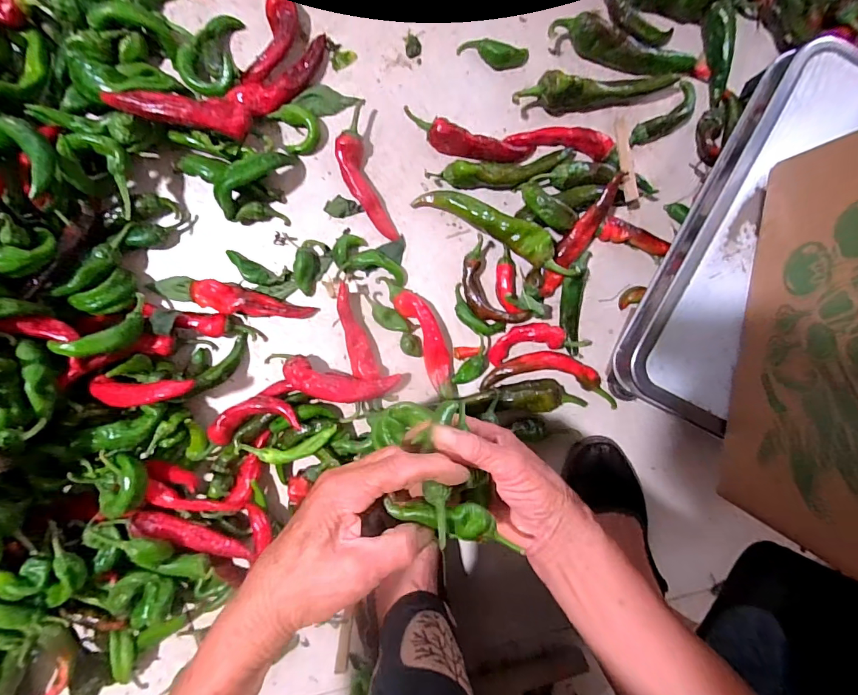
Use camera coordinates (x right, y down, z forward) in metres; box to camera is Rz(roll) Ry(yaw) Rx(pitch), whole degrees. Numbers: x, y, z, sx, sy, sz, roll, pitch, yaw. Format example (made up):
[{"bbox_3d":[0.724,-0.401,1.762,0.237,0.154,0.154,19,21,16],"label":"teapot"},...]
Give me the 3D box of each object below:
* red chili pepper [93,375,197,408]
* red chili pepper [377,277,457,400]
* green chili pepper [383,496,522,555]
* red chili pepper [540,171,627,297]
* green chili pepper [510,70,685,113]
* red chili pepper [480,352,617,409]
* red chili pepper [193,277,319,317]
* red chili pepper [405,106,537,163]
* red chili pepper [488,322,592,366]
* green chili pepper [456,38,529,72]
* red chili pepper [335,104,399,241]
[{"bbox_3d":[-0.257,0.038,0.369,0.091,0.027,0.023,-1,97,9],"label":"red chili pepper"},{"bbox_3d":[-0.003,-0.012,0.426,0.031,0.024,0.135,-26,98,-1],"label":"red chili pepper"},{"bbox_3d":[0.015,0.113,0.271,0.087,0.017,0.019,13,95,-3],"label":"green chili pepper"},{"bbox_3d":[0.150,-0.109,0.415,0.029,0.023,0.129,25,106,-27],"label":"red chili pepper"},{"bbox_3d":[0.157,-0.252,0.400,0.155,0.025,0.030,-10,97,-3],"label":"green chili pepper"},{"bbox_3d":[0.132,0.030,0.433,0.148,0.021,0.048,8,96,-5],"label":"red chili pepper"},{"bbox_3d":[-0.170,-0.042,0.409,0.109,0.030,0.027,16,95,-6],"label":"red chili pepper"},{"bbox_3d":[0.039,-0.199,0.407,0.128,0.027,0.026,13,95,-6],"label":"red chili pepper"},{"bbox_3d":[0.111,-0.008,0.425,0.099,0.026,0.034,-14,97,-3],"label":"red chili pepper"},{"bbox_3d":[0.064,-0.287,0.405,0.069,0.022,0.018,6,96,-5],"label":"green chili pepper"},{"bbox_3d":[-0.064,-0.166,0.406,0.035,0.022,0.127,-18,98,-2],"label":"red chili pepper"}]

